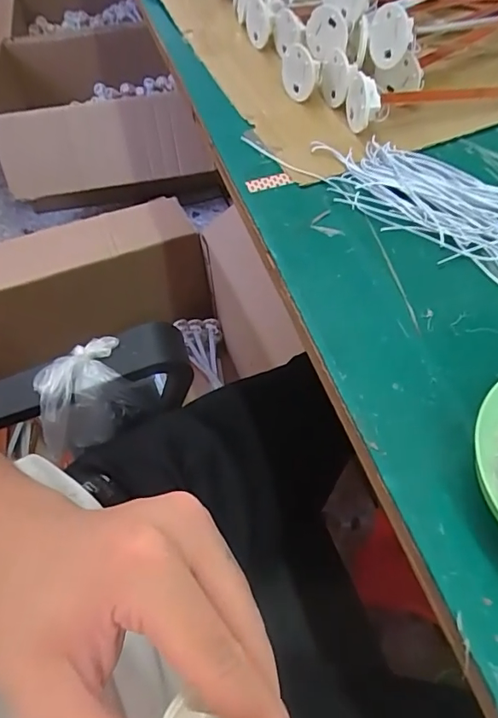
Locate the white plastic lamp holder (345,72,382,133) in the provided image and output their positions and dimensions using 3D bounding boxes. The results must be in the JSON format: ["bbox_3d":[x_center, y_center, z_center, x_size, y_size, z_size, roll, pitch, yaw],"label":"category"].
[{"bbox_3d":[0.081,-0.179,0.348,0.024,0.032,0.026,7,57,9],"label":"white plastic lamp holder"}]

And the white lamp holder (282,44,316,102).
[{"bbox_3d":[0.039,-0.224,0.382,0.008,0.034,0.040,-16,79,-25],"label":"white lamp holder"}]

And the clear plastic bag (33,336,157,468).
[{"bbox_3d":[-0.152,0.035,0.466,0.109,0.072,0.055,-33,61,-18],"label":"clear plastic bag"}]

